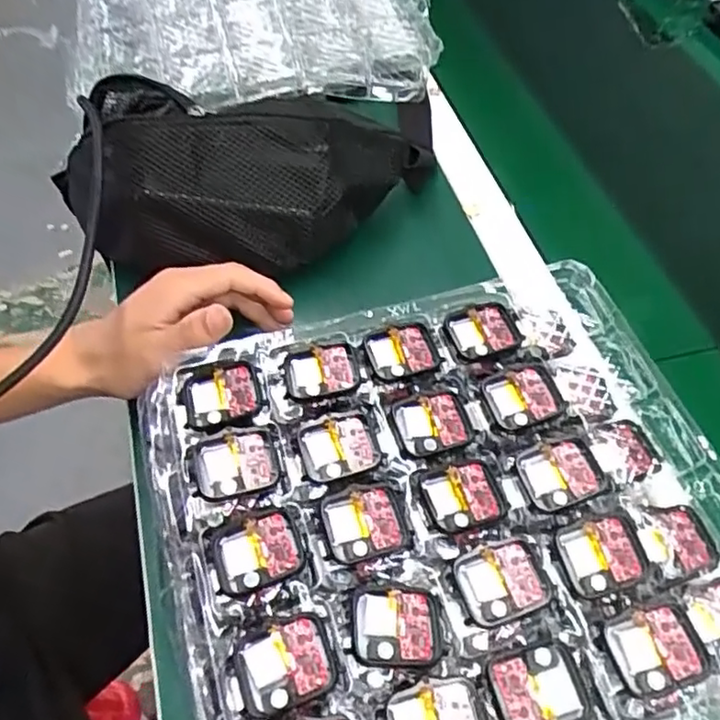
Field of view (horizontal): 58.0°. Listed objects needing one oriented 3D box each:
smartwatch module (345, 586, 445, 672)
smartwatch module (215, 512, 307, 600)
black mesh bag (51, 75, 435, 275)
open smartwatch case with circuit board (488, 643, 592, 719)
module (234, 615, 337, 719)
[{"bbox_3d":[0.018,0.129,0.312,0.043,0.011,0.038,3,55,-1],"label":"smartwatch module"},{"bbox_3d":[-0.050,0.097,0.324,0.043,0.007,0.035,-19,58,-15],"label":"smartwatch module"},{"bbox_3d":[-0.081,-0.147,0.500,0.266,0.095,0.125,-6,55,-7],"label":"black mesh bag"},{"bbox_3d":[0.082,0.151,0.297,0.041,0.008,0.034,-8,56,-9],"label":"open smartwatch case with circuit board"},{"bbox_3d":[-0.033,0.140,0.296,0.045,0.010,0.036,-16,57,-14],"label":"module"}]

